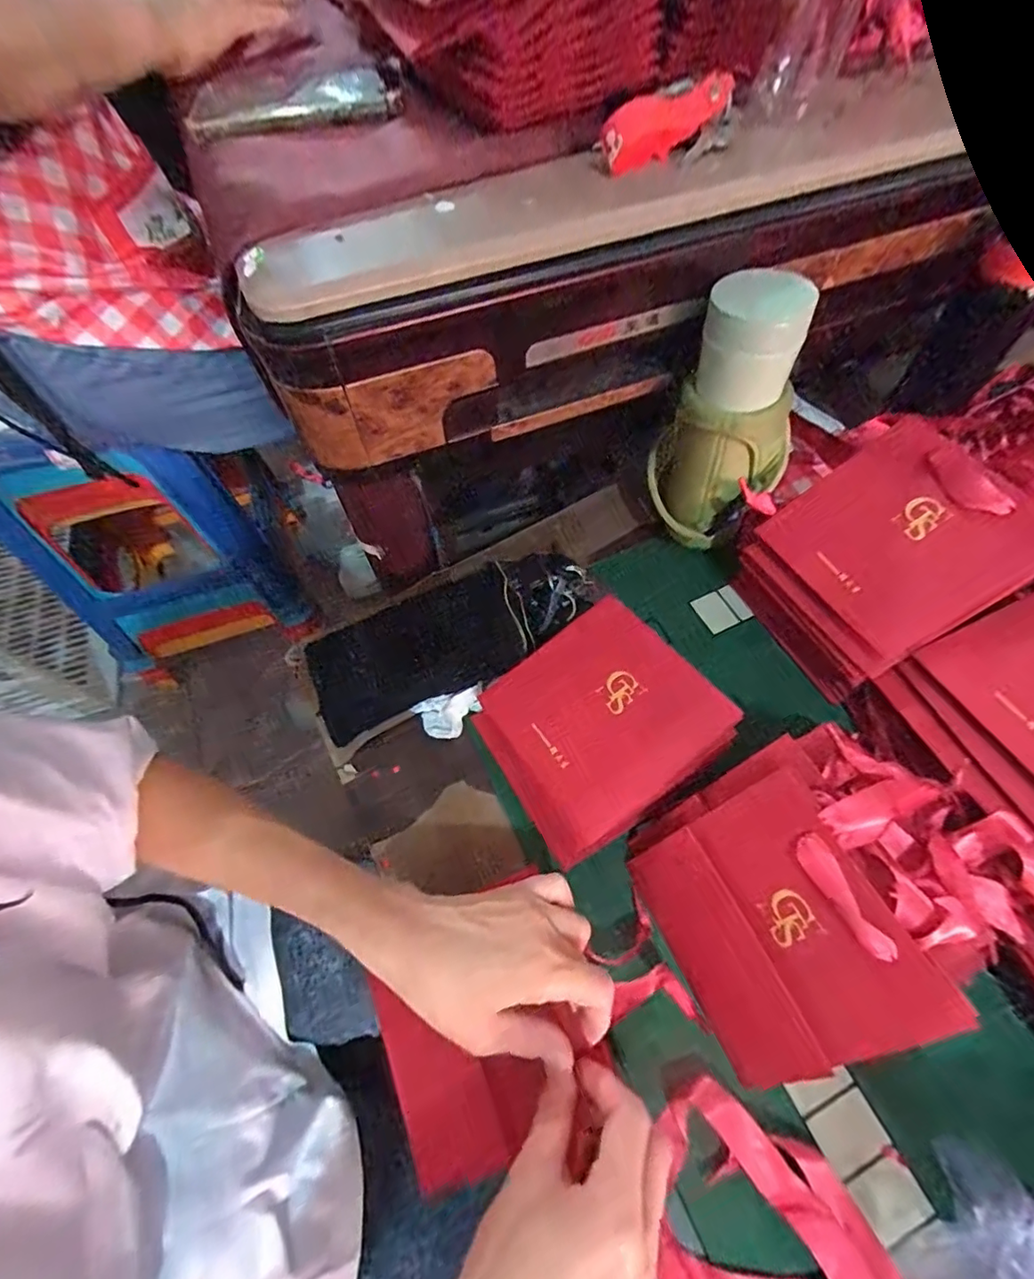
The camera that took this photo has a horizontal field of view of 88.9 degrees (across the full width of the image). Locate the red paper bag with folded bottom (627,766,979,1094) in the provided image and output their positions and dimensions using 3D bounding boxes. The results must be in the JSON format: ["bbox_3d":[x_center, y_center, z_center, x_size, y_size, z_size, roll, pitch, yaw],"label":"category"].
[{"bbox_3d":[0.149,0.173,0.314,0.130,0.022,0.139,-46,60,28],"label":"red paper bag with folded bottom"}]

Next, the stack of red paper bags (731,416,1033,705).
[{"bbox_3d":[0.276,-0.054,0.420,0.142,0.141,0.142,-25,63,-11],"label":"stack of red paper bags"}]

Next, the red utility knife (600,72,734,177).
[{"bbox_3d":[0.097,-0.336,0.344,0.105,0.029,0.019,-35,65,-16],"label":"red utility knife"}]

